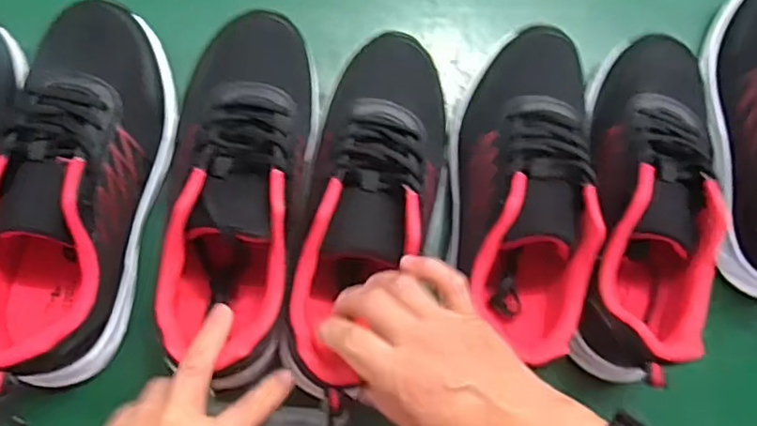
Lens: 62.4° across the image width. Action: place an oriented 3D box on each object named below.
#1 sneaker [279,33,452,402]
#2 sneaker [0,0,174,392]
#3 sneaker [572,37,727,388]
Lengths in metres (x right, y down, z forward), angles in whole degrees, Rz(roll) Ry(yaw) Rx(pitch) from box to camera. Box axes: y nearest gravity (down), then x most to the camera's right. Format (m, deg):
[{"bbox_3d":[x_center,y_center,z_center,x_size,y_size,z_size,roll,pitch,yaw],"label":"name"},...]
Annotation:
[{"bbox_3d":[-0.007,-0.001,0.441,0.093,0.099,0.256,16,67,2],"label":"sneaker"},{"bbox_3d":[-0.203,-0.019,0.414,0.081,0.081,0.252,10,80,1],"label":"sneaker"},{"bbox_3d":[0.196,-0.011,0.455,0.078,0.087,0.262,10,80,1],"label":"sneaker"}]

